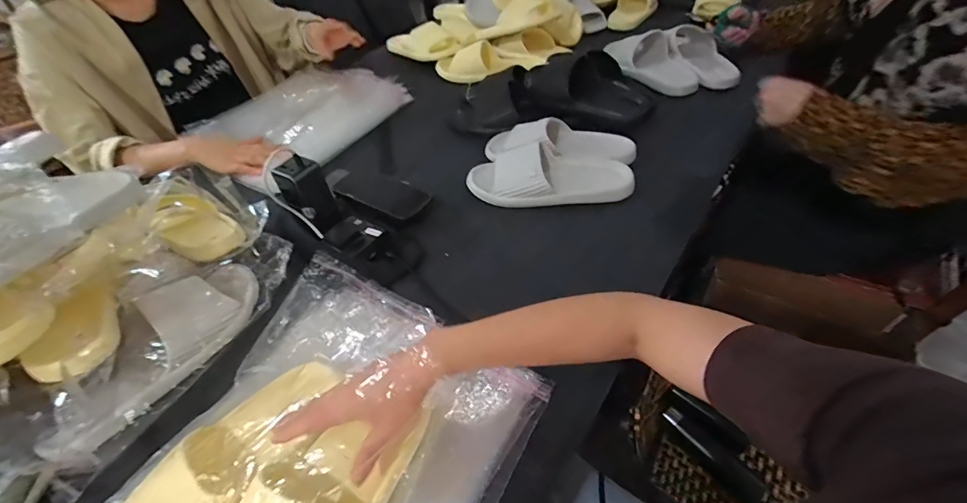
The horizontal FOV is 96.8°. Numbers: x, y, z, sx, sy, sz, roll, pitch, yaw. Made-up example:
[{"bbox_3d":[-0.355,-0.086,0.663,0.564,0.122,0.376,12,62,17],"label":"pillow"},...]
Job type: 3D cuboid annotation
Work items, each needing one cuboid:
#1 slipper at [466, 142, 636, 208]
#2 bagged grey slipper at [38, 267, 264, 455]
[{"bbox_3d":[0.103,-0.133,0.688,0.253,0.067,0.094,-3,46,4],"label":"slipper"},{"bbox_3d":[-0.384,0.104,0.512,0.083,0.057,0.276,15,50,21],"label":"bagged grey slipper"}]

